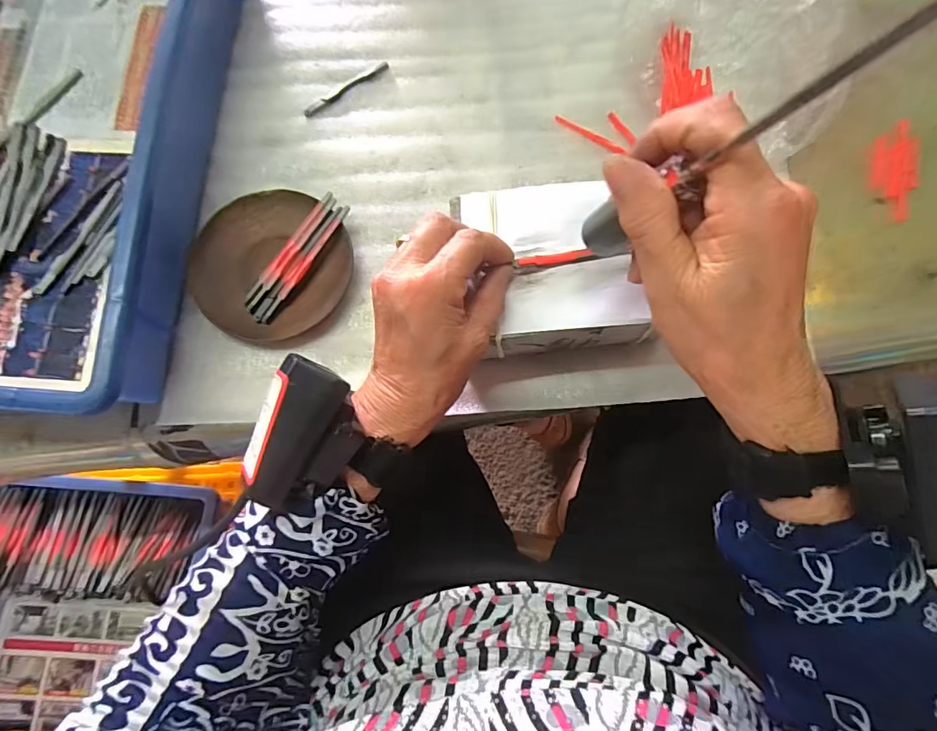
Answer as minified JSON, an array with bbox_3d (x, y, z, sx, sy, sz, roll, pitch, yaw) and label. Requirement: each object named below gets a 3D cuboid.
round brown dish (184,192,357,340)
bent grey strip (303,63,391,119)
[{"bbox_3d":[-0.143,-0.074,0.351,0.107,0.016,0.110,0,77,0],"label":"round brown dish"},{"bbox_3d":[-0.100,-0.227,0.392,0.079,0.004,0.009,-35,79,-8],"label":"bent grey strip"}]

